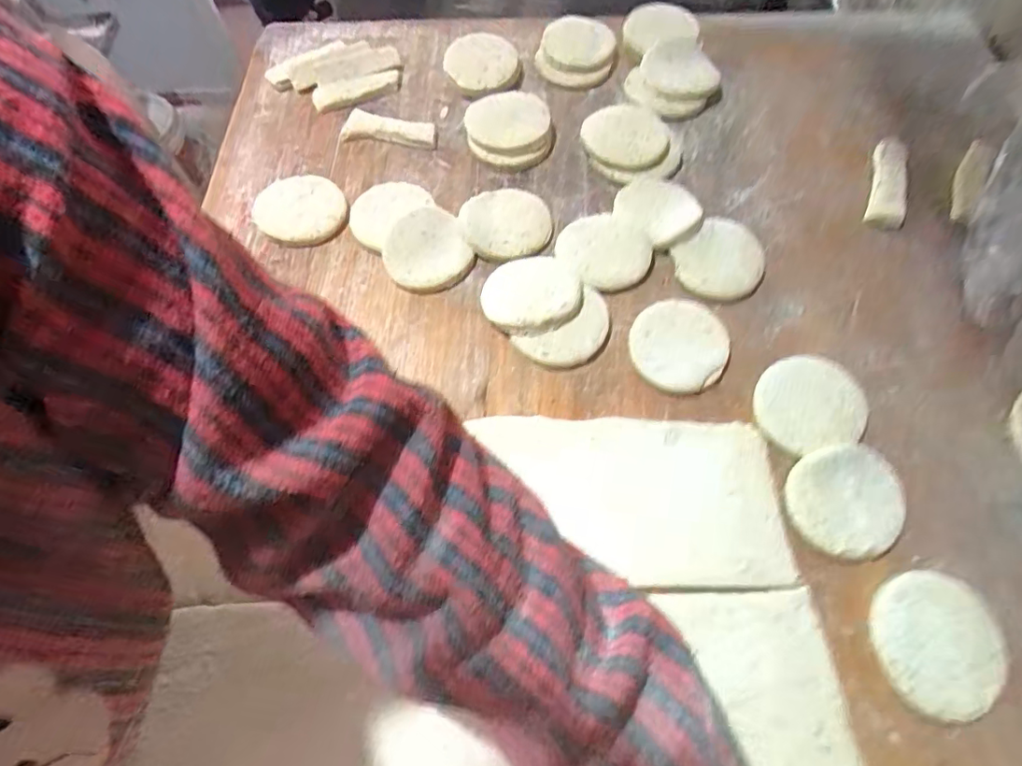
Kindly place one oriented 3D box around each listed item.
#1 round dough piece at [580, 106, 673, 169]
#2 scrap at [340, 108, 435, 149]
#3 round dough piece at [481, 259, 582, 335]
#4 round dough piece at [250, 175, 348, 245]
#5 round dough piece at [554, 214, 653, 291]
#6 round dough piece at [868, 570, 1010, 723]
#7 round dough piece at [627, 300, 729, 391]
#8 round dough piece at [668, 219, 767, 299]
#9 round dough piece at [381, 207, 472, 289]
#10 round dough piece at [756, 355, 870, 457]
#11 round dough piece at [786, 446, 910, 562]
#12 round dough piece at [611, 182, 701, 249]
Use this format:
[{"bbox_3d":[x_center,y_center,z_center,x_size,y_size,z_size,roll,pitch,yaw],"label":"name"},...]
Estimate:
[{"bbox_3d":[0.104,-0.226,0.499,0.077,0.019,0.066,7,66,4],"label":"round dough piece"},{"bbox_3d":[-0.120,-0.248,0.532,0.093,0.007,0.032,12,66,6],"label":"scrap"},{"bbox_3d":[0.016,-0.073,0.430,0.075,0.015,0.073,0,66,1],"label":"round dough piece"},{"bbox_3d":[-0.192,-0.157,0.493,0.083,0.013,0.069,0,66,1],"label":"round dough piece"},{"bbox_3d":[0.077,-0.111,0.454,0.070,0.007,0.073,0,66,1],"label":"round dough piece"},{"bbox_3d":[0.258,0.157,0.330,0.077,0.010,0.074,0,66,1],"label":"round dough piece"},{"bbox_3d":[0.129,-0.031,0.416,0.071,0.010,0.075,0,66,1],"label":"round dough piece"},{"bbox_3d":[0.174,-0.101,0.448,0.077,0.012,0.065,-39,71,-15],"label":"round dough piece"},{"bbox_3d":[-0.074,-0.112,0.460,0.068,0.017,0.070,0,66,1],"label":"round dough piece"},{"bbox_3d":[0.217,0.014,0.394,0.081,0.014,0.069,-13,66,-5],"label":"round dough piece"},{"bbox_3d":[0.225,0.078,0.362,0.077,0.008,0.069,-20,67,-8],"label":"round dough piece"},{"bbox_3d":[0.127,-0.153,0.466,0.063,0.009,0.070,-40,71,-16],"label":"round dough piece"}]

